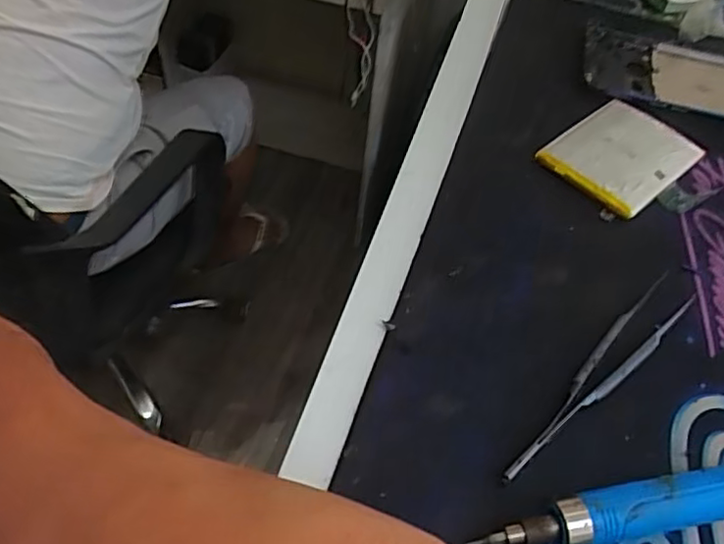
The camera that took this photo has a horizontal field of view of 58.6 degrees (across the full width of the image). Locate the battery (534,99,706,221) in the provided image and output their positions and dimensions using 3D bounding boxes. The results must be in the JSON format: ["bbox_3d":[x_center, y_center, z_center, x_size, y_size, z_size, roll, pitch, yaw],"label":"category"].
[{"bbox_3d":[0.146,-0.066,0.361,0.082,0.007,0.061,-34,63,-27],"label":"battery"}]

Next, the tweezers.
[{"bbox_3d":[0.102,0.042,0.274,0.136,0.004,0.019,-36,64,-28],"label":"tweezers"}]

